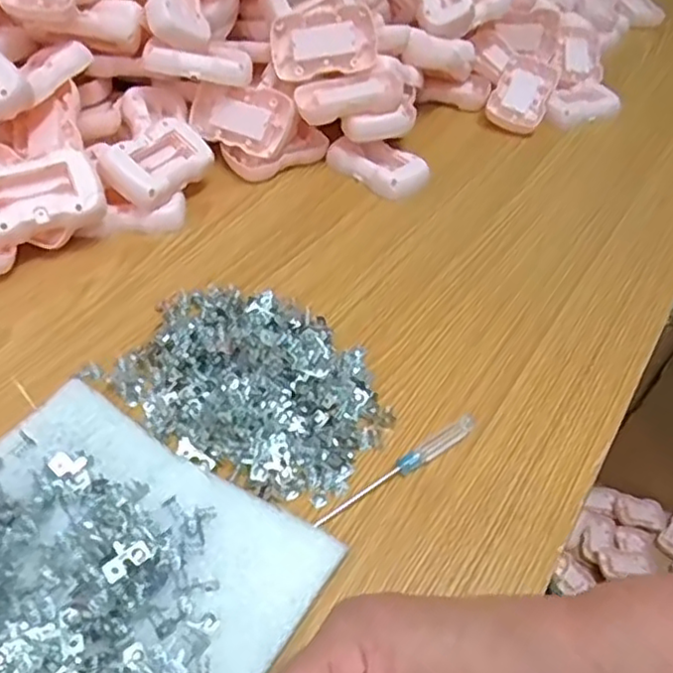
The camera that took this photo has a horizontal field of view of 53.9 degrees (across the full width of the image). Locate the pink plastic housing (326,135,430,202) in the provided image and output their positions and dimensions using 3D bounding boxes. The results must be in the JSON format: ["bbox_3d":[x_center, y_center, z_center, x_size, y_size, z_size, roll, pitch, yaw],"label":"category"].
[{"bbox_3d":[0.034,-0.146,0.562,0.082,0.020,0.044,30,50,21],"label":"pink plastic housing"}]

